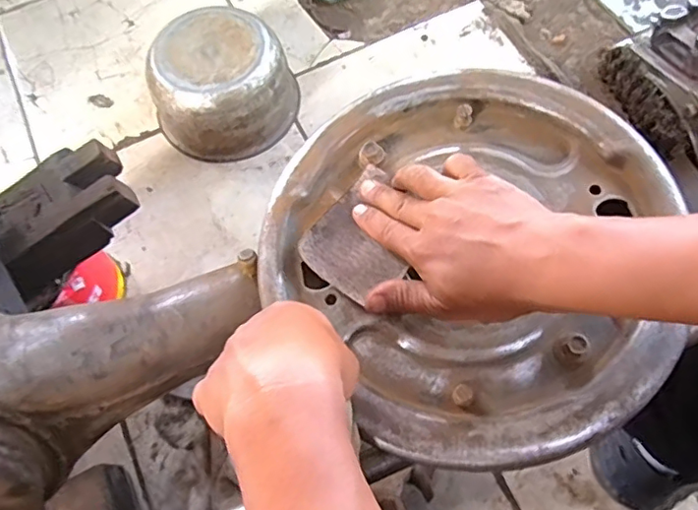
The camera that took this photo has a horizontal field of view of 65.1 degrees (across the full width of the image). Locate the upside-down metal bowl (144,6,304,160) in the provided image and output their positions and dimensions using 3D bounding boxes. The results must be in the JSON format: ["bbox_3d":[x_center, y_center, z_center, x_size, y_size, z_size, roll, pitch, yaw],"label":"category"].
[{"bbox_3d":[-0.198,-0.269,0.867,0.208,0.127,0.190,-1,68,3],"label":"upside-down metal bowl"}]

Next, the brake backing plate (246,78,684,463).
[{"bbox_3d":[0.089,-0.012,0.400,0.274,0.036,0.289,-1,68,3],"label":"brake backing plate"}]

